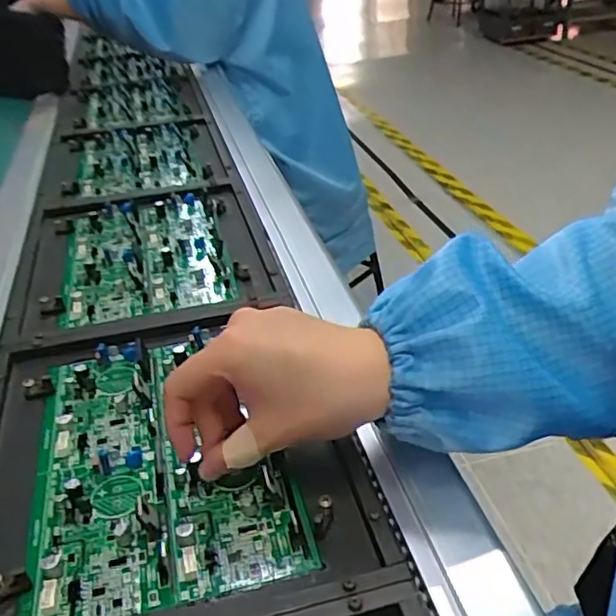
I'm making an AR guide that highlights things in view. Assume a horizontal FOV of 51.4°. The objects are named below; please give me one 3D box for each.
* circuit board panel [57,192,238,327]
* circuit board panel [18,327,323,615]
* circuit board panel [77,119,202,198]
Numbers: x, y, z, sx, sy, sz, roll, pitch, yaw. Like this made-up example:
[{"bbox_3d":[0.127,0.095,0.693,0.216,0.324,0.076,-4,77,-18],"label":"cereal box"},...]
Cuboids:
[{"bbox_3d":[-0.161,-0.057,0.627,0.150,0.016,0.214,-10,35,-11],"label":"circuit board panel"},{"bbox_3d":[-0.098,0.084,0.404,0.148,0.019,0.221,-12,35,-13],"label":"circuit board panel"},{"bbox_3d":[-0.223,-0.200,0.843,0.150,0.011,0.243,-10,34,-8],"label":"circuit board panel"}]

